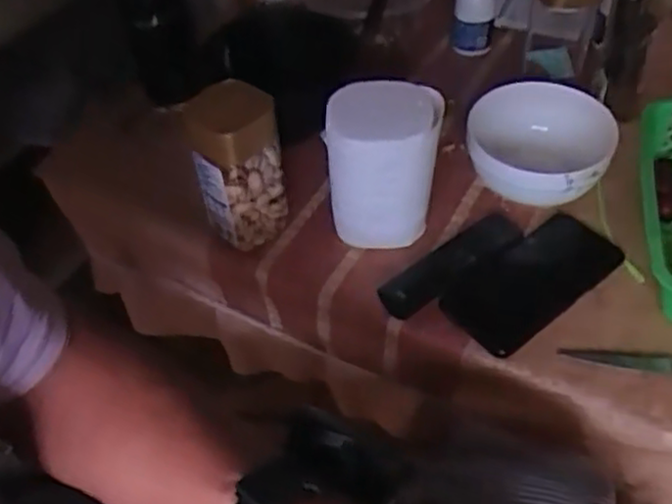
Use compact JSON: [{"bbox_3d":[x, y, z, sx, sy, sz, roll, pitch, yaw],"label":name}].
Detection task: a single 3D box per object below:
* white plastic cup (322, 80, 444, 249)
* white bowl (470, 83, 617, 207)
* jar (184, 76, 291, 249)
[{"bbox_3d":[0.043,-0.073,0.644,0.094,0.136,0.084,3,48,8],"label":"white plastic cup"},{"bbox_3d":[0.194,-0.096,0.690,0.129,0.073,0.137,-3,48,3],"label":"white bowl"},{"bbox_3d":[-0.084,-0.065,0.638,0.075,0.162,0.059,-13,48,-6],"label":"jar"}]

